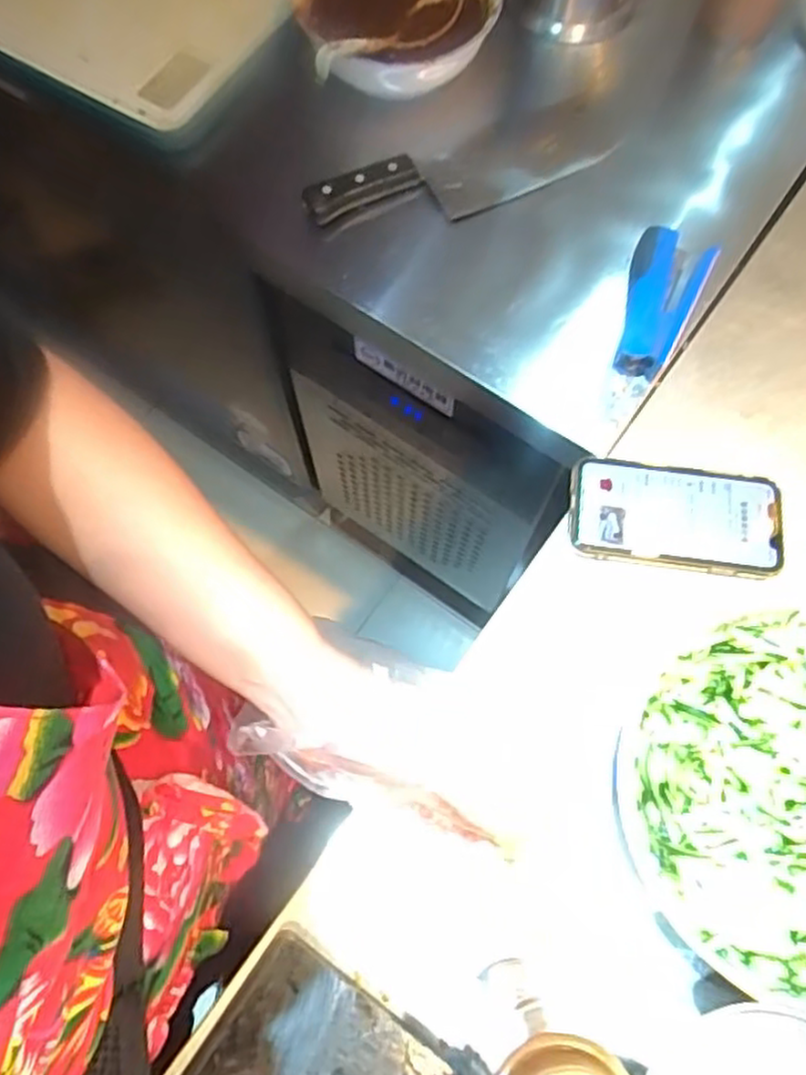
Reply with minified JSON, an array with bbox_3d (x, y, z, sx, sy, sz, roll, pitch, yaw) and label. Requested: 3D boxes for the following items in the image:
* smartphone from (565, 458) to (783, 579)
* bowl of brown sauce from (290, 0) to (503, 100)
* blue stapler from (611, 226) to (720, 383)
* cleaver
[{"bbox_3d":[0.200,-0.016,0.537,0.153,0.009,0.080,9,75,-3],"label":"smartphone"},{"bbox_3d":[-0.008,-0.472,0.655,0.176,0.061,0.169,-10,77,-7],"label":"bowl of brown sauce"},{"bbox_3d":[0.201,-0.184,0.581,0.060,0.034,0.120,24,75,1],"label":"blue stapler"},{"bbox_3d":[0.060,-0.323,0.633,0.291,0.029,0.075,-27,79,-11],"label":"cleaver"}]

